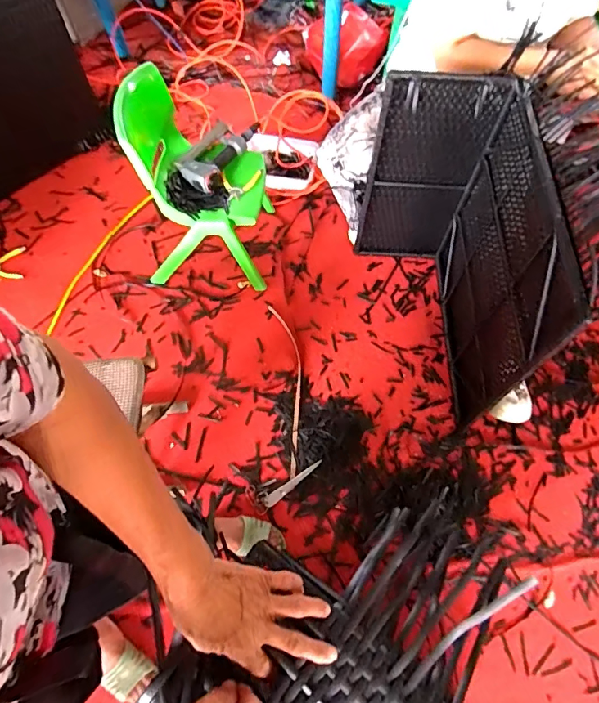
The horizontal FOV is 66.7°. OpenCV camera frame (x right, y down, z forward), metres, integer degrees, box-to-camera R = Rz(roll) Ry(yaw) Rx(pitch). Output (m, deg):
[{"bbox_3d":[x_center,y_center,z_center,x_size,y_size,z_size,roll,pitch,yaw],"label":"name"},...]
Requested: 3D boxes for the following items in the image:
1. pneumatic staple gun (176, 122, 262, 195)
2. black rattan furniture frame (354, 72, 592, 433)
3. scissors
[{"bbox_3d":[-0.242,-0.579,1.314,0.154,0.053,0.282,25,66,10],"label":"pneumatic staple gun"},{"bbox_3d":[0.333,-0.215,1.136,0.332,0.603,0.659,5,64,0],"label":"black rattan furniture frame"},{"bbox_3d":[-0.036,0.334,1.171,0.200,0.015,0.069,-29,69,-15],"label":"scissors"}]

